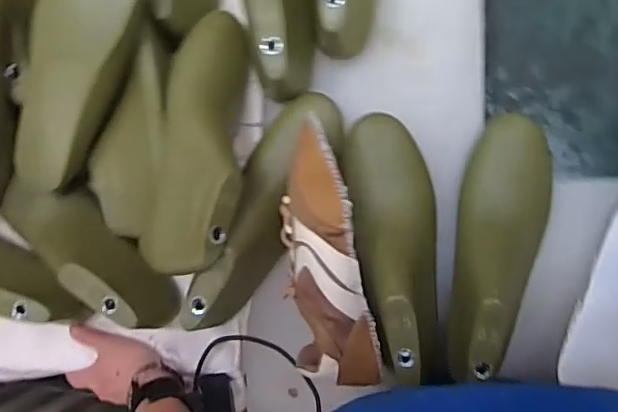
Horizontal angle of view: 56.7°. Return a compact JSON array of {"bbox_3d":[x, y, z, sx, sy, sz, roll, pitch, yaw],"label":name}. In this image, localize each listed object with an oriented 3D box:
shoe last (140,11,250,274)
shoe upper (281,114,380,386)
[{"bbox_3d":[-0.100,-0.060,0.534,0.092,0.082,0.246,1,70,9],"label":"shoe last"},{"bbox_3d":[0.010,0.046,0.497,0.068,0.037,0.226,-10,88,9],"label":"shoe upper"}]

